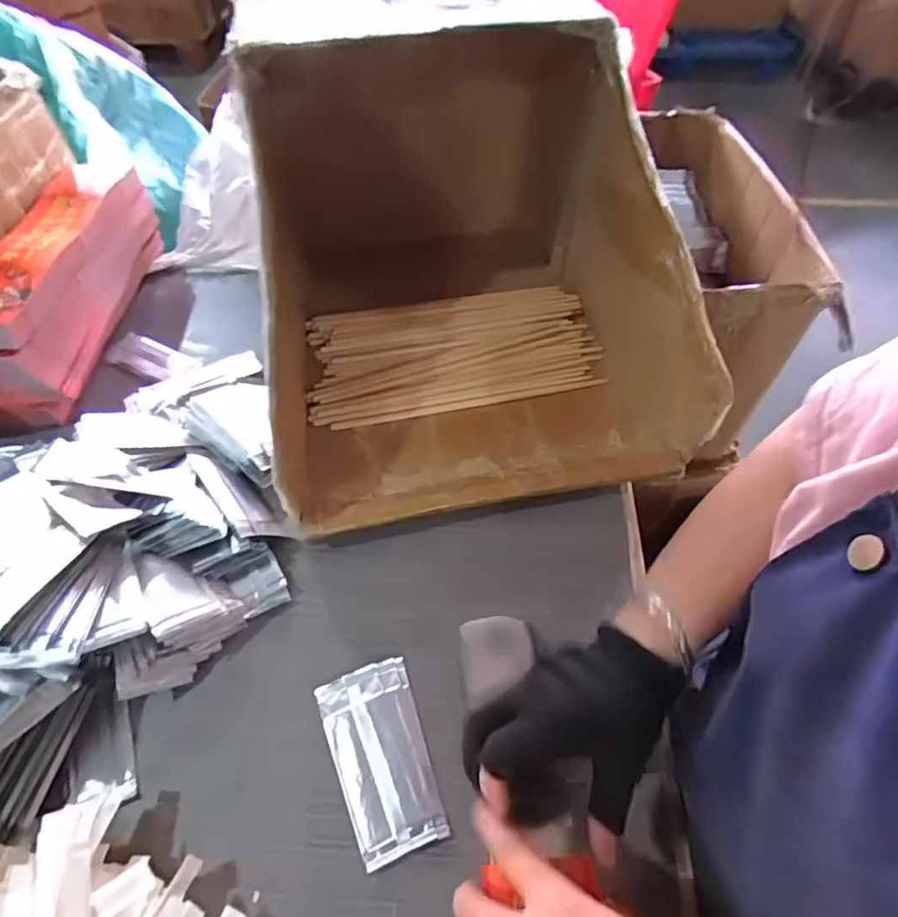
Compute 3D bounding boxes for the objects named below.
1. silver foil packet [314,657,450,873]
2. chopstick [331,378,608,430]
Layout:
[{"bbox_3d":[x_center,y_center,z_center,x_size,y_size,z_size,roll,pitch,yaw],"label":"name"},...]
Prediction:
[{"bbox_3d":[-0.048,0.211,0.404,0.065,0.009,0.123,-17,55,-14],"label":"silver foil packet"},{"bbox_3d":[0.026,-0.058,0.593,0.290,0.007,0.011,-10,53,-8],"label":"chopstick"}]

